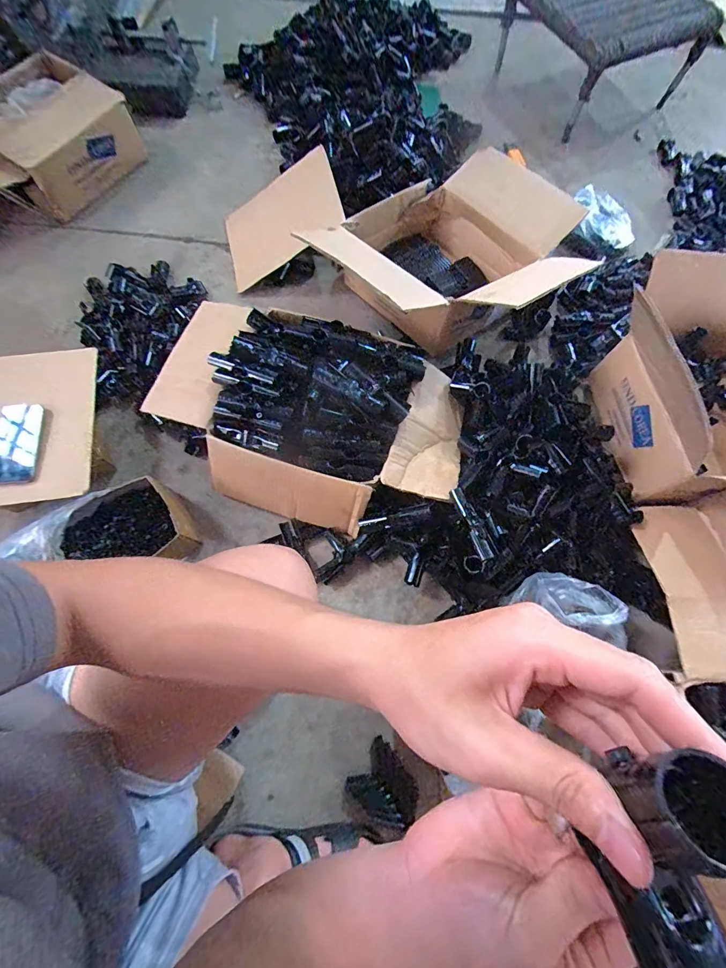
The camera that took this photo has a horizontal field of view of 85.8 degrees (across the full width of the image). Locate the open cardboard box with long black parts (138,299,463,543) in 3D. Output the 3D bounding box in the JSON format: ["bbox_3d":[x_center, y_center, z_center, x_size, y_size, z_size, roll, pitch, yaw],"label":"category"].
[{"bbox_3d":[-0.104,-0.127,0.726,0.557,0.172,0.337,22,72,5],"label":"open cardboard box with long black parts"}]

